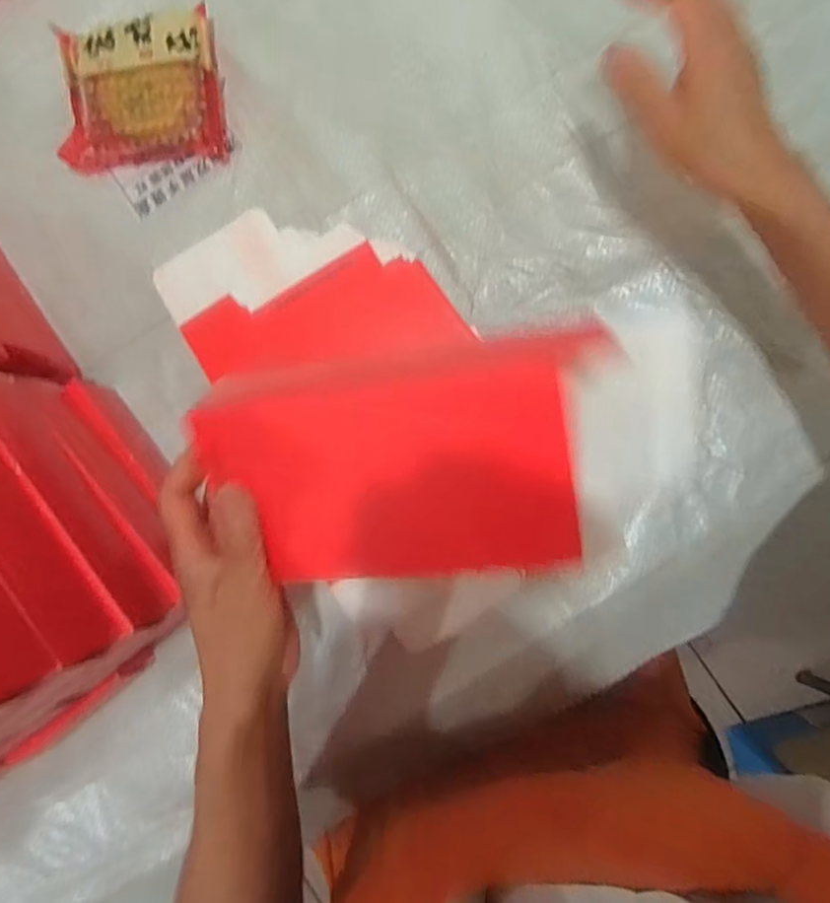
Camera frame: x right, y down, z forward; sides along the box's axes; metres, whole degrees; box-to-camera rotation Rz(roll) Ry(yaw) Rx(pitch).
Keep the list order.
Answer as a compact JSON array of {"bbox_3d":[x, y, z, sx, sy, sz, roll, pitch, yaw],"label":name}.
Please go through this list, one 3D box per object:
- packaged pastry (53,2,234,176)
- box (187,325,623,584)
[{"bbox_3d":[-0.206,-0.267,0.444,0.118,0.035,0.095,-6,87,4],"label":"packaged pastry"},{"bbox_3d":[-0.006,0.004,0.274,0.171,0.039,0.098,-5,103,10],"label":"box"}]

